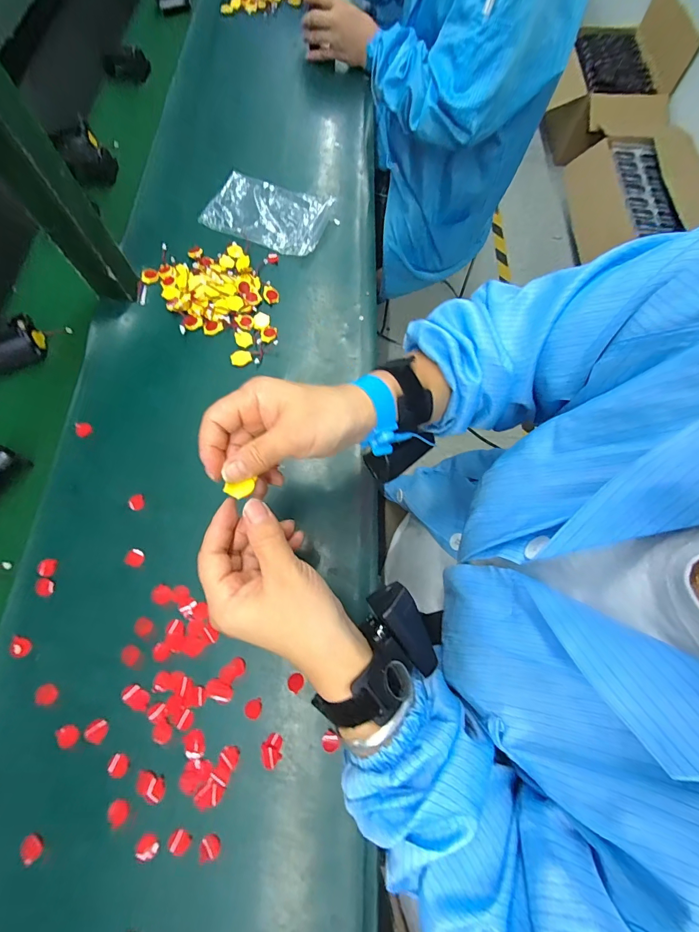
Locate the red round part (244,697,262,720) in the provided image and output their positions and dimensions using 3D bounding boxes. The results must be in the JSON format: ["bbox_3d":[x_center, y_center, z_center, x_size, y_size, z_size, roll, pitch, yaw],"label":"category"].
[{"bbox_3d":[-0.087,0.219,0.339,0.015,0.004,0.015,0,69,0],"label":"red round part"}]

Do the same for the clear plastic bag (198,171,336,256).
[{"bbox_3d":[-0.123,-0.378,0.563,0.185,0.019,0.119,22,71,8],"label":"clear plastic bag"}]

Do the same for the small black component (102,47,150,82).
[{"bbox_3d":[-0.417,-0.753,0.704,0.087,0.042,0.032,-4,69,-1],"label":"small black component"}]

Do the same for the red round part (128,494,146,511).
[{"bbox_3d":[-0.230,0.039,0.406,0.016,0.004,0.018,-29,72,-10],"label":"red round part"}]

